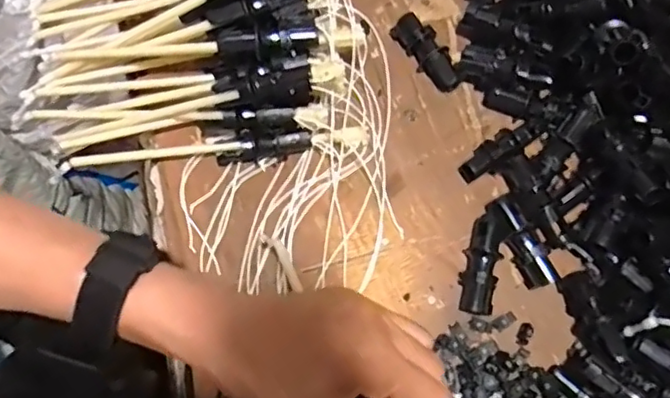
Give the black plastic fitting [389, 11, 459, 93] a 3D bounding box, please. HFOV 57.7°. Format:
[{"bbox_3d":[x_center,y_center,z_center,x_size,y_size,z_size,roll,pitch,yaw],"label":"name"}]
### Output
[{"bbox_3d":[0.070,-0.110,0.455,0.022,0.024,0.064,-36,78,-10],"label":"black plastic fitting"}]

